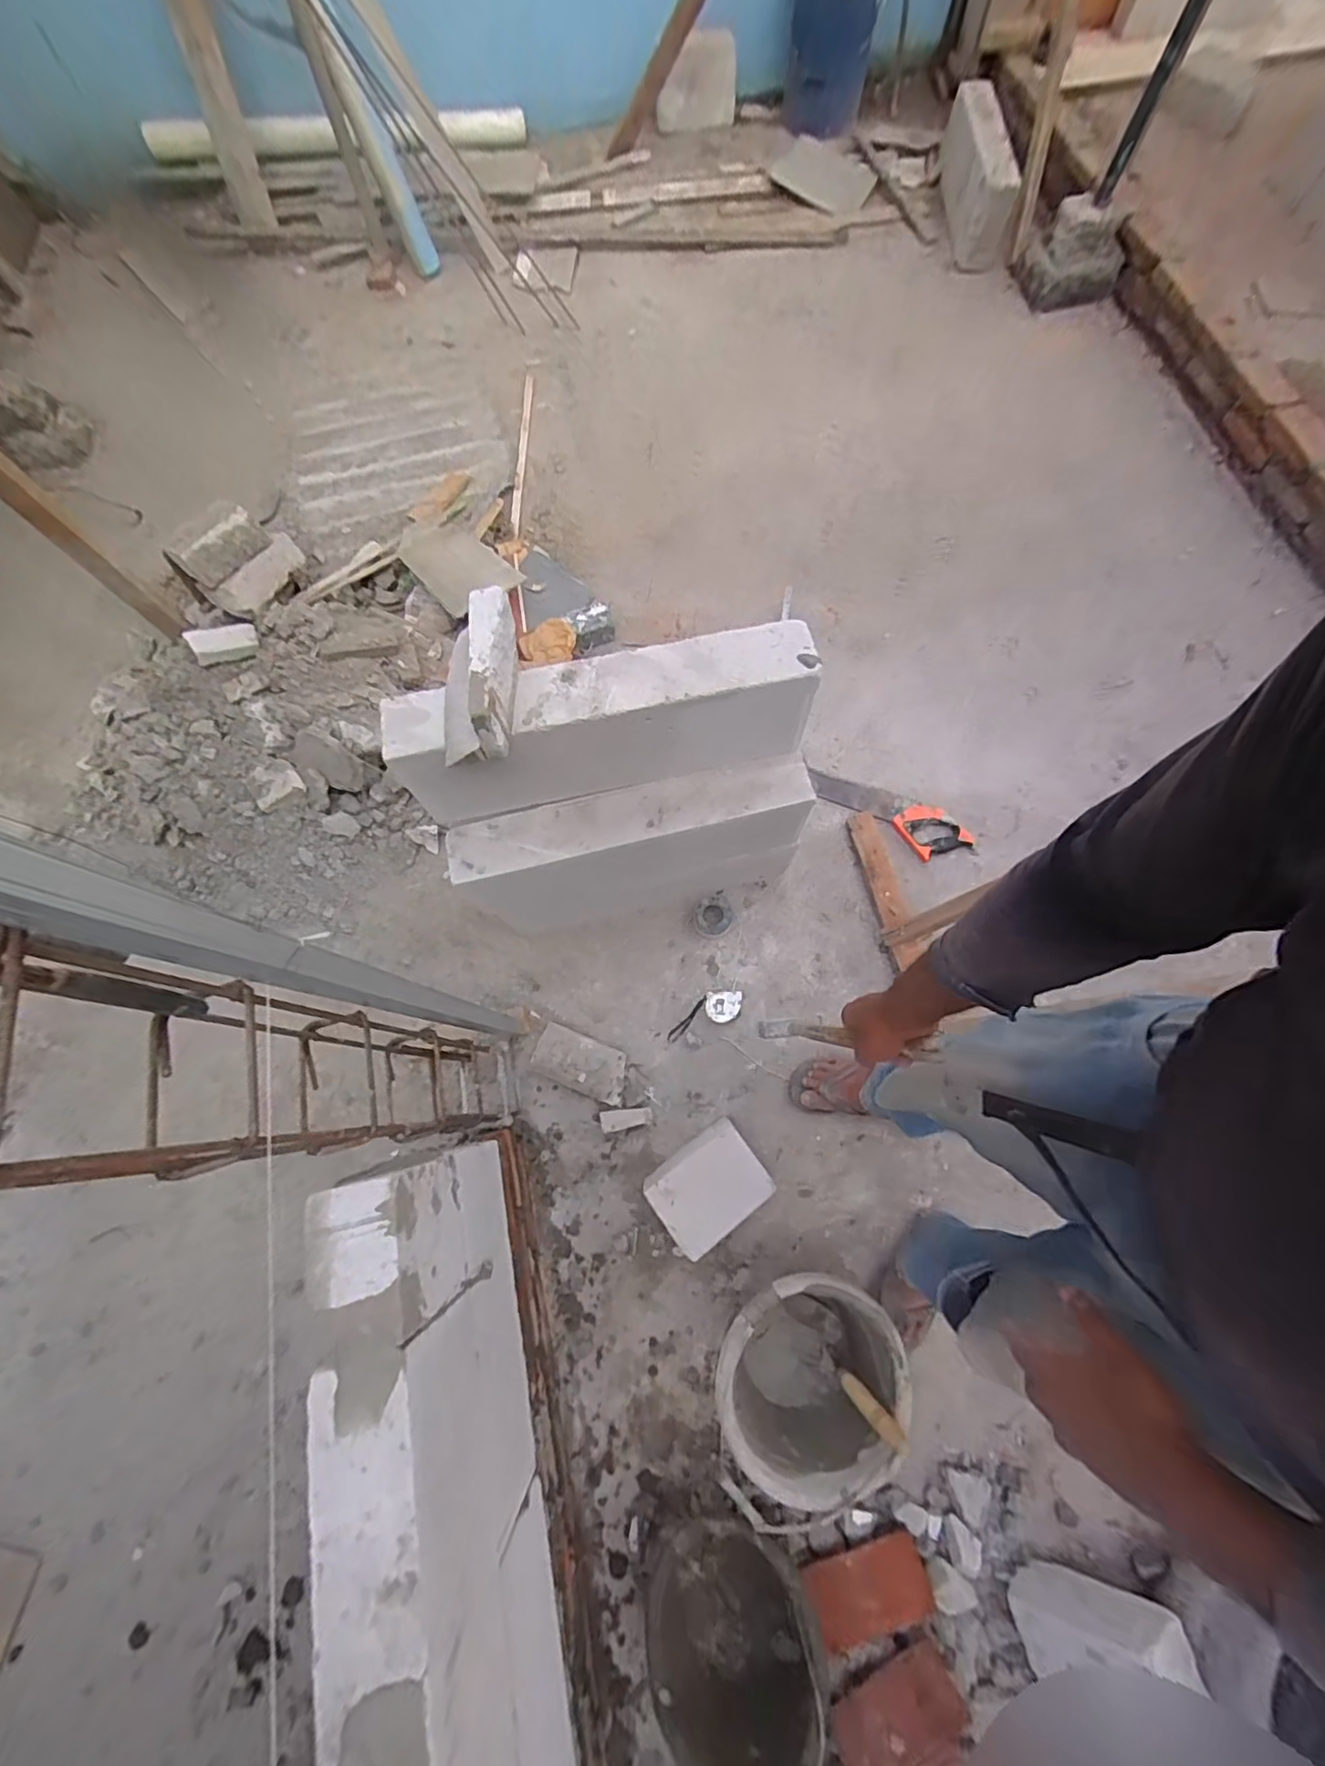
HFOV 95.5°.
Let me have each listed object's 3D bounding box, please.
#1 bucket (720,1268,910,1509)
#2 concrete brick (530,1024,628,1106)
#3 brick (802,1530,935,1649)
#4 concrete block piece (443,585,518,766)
[{"bbox_3d":[0.231,0.794,0.994,0.272,0.204,0.285,0,71,1],"label":"bucket"},{"bbox_3d":[-0.162,0.365,1.221,0.188,0.046,0.102,20,73,8],"label":"concrete brick"},{"bbox_3d":[0.328,1.100,0.946,0.181,0.057,0.093,-9,71,-2],"label":"brick"},{"bbox_3d":[-0.245,-0.265,0.768,0.101,0.101,0.197,1,71,2],"label":"concrete block piece"}]

